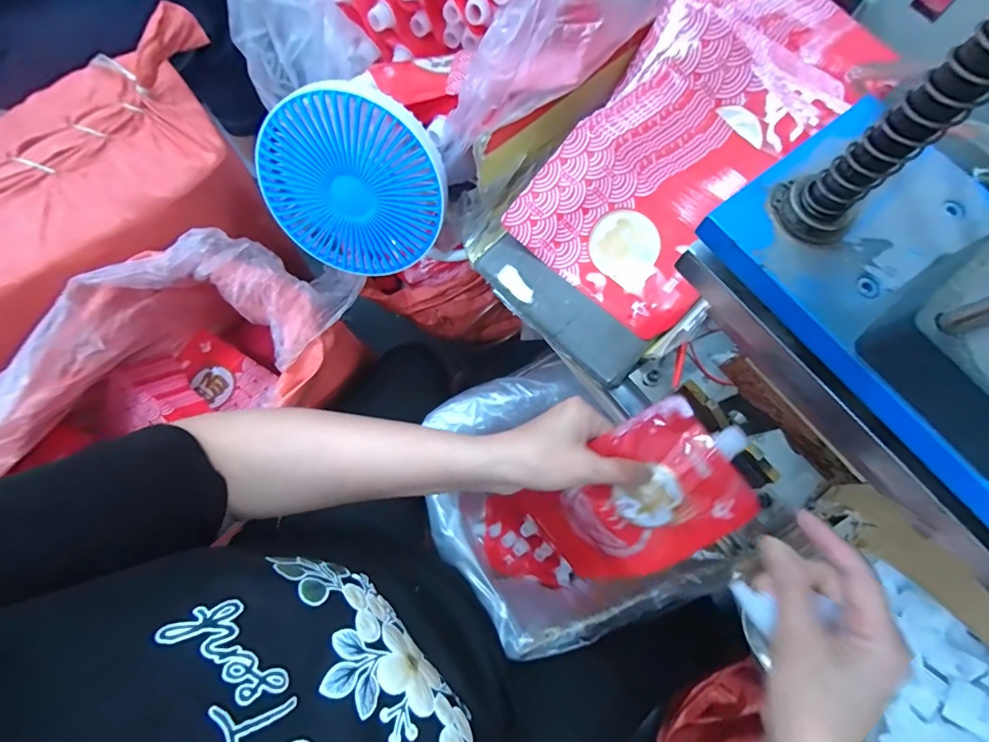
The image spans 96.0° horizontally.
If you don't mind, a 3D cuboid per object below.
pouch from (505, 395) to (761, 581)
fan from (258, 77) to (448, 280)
[{"bbox_3d":[0.119,0.098,0.351,0.131,0.028,0.109,-41,85,12],"label":"pouch"},{"bbox_3d":[-0.126,-0.166,0.406,0.161,0.160,0.043,37,32,-25],"label":"fan"}]

